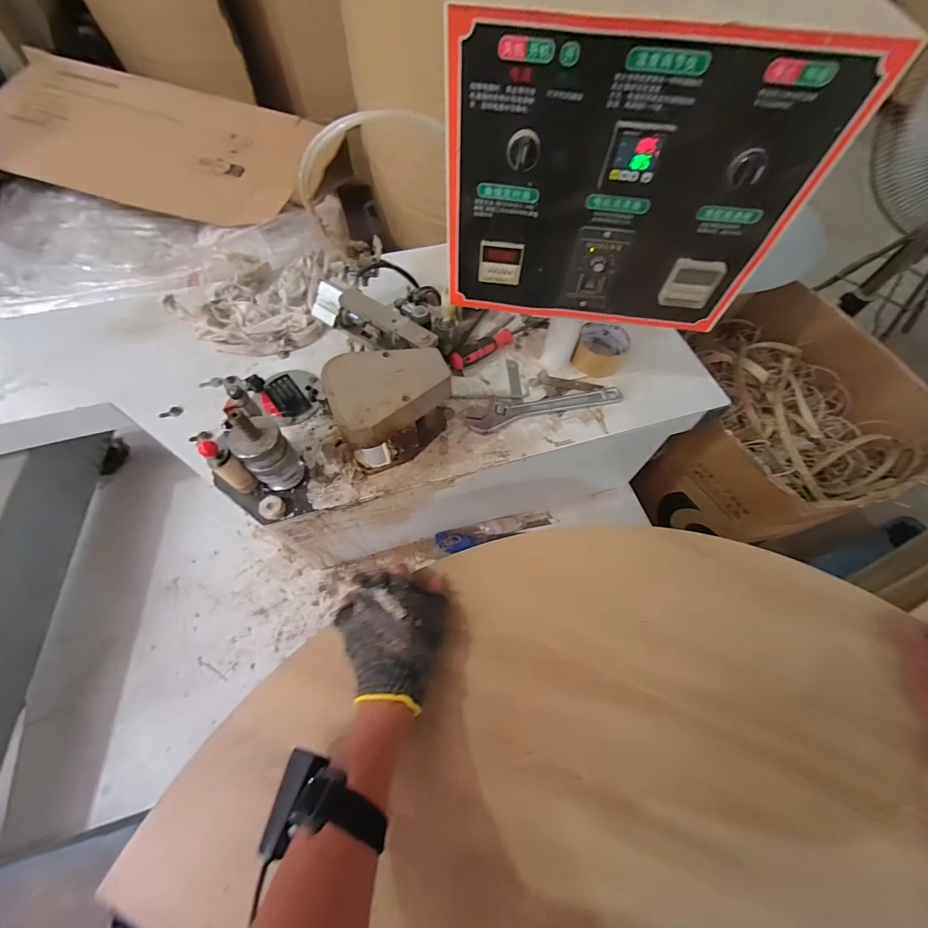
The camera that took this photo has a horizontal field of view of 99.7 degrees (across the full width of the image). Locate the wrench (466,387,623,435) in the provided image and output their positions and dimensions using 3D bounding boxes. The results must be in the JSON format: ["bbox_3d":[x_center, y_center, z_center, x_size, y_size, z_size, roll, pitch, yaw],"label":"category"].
[{"bbox_3d":[0.129,-0.088,0.608,0.242,0.015,0.044,-13,63,-8],"label":"wrench"}]

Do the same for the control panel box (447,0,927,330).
[{"bbox_3d":[0.156,-0.280,0.402,0.340,0.269,0.083,6,61,2],"label":"control panel box"}]

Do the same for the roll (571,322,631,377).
[{"bbox_3d":[0.227,-0.186,0.651,0.082,0.055,0.095,23,63,11],"label":"roll"}]

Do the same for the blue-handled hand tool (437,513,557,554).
[{"bbox_3d":[0.062,0.130,0.768,0.232,0.023,0.040,-13,63,-9],"label":"blue-handled hand tool"}]

